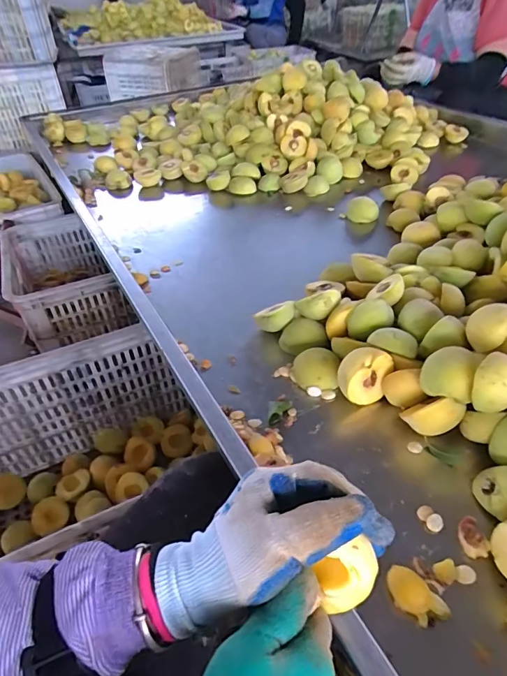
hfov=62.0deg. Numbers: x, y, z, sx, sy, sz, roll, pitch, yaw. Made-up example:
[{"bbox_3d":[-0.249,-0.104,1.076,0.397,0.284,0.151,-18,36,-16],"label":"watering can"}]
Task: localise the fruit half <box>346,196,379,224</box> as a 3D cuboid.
[{"bbox_3d":[0.218,-0.256,0.838,0.060,0.045,0.033,8,44,11],"label":"fruit half"}]

